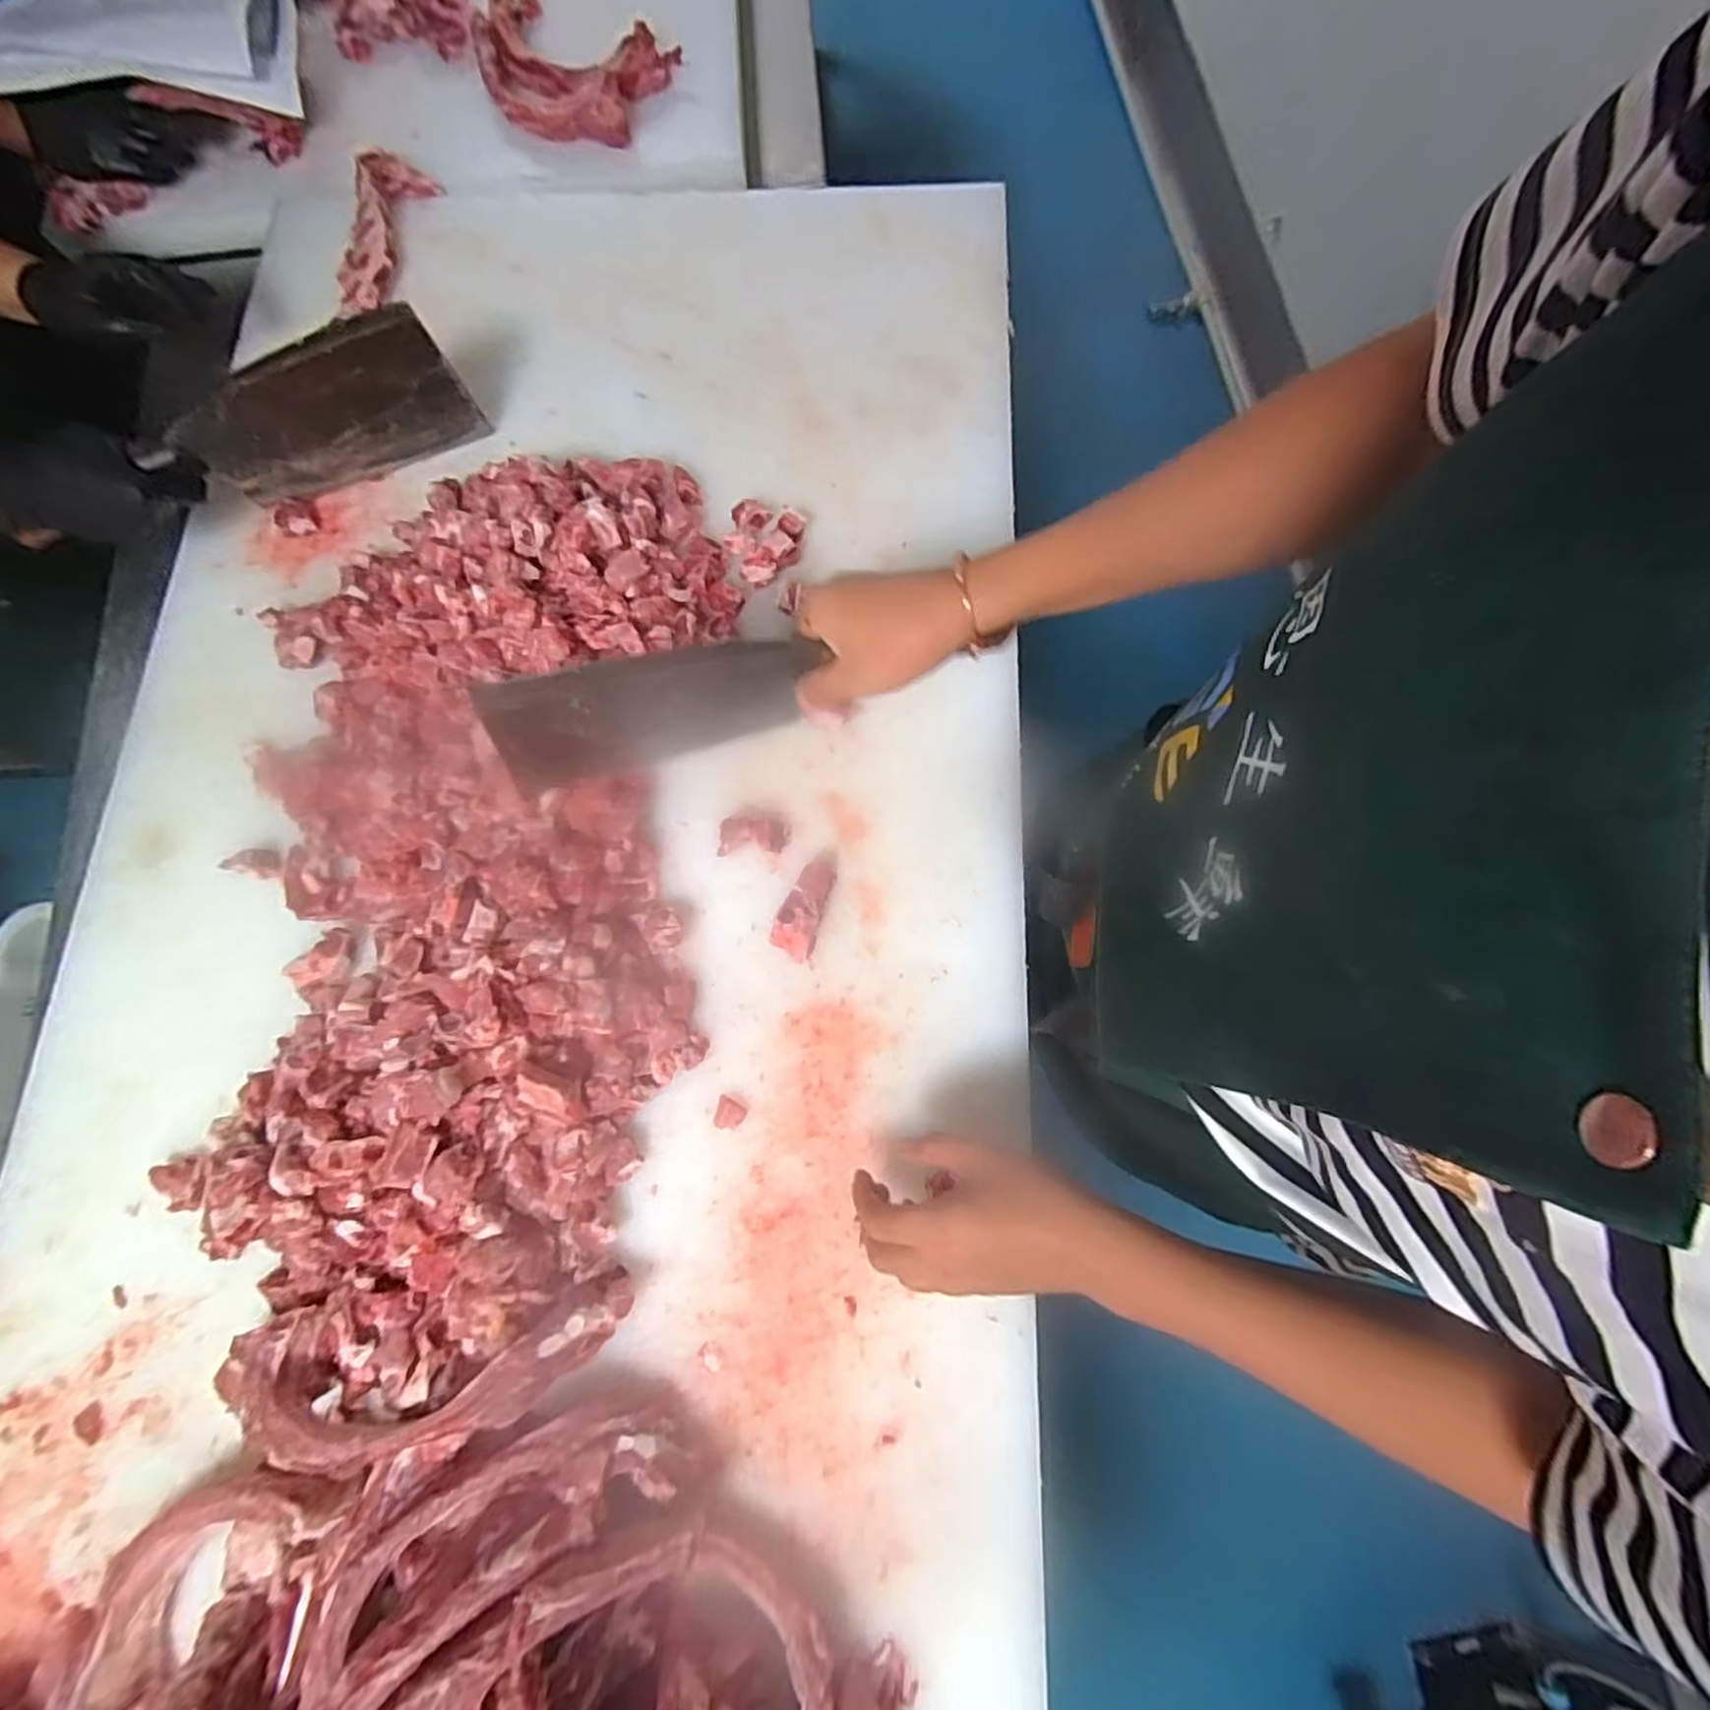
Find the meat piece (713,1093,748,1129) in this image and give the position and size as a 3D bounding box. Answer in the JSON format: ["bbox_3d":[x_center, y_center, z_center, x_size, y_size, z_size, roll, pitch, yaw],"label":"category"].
[{"bbox_3d":[-0.097,0.198,0.548,0.023,0.007,0.022,31,79,7],"label":"meat piece"}]

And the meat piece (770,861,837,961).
[{"bbox_3d":[-0.039,0.042,0.581,0.034,0.027,0.080,22,78,5],"label":"meat piece"}]

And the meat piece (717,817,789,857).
[{"bbox_3d":[-0.085,-0.017,0.597,0.057,0.026,0.031,1,77,0],"label":"meat piece"}]

